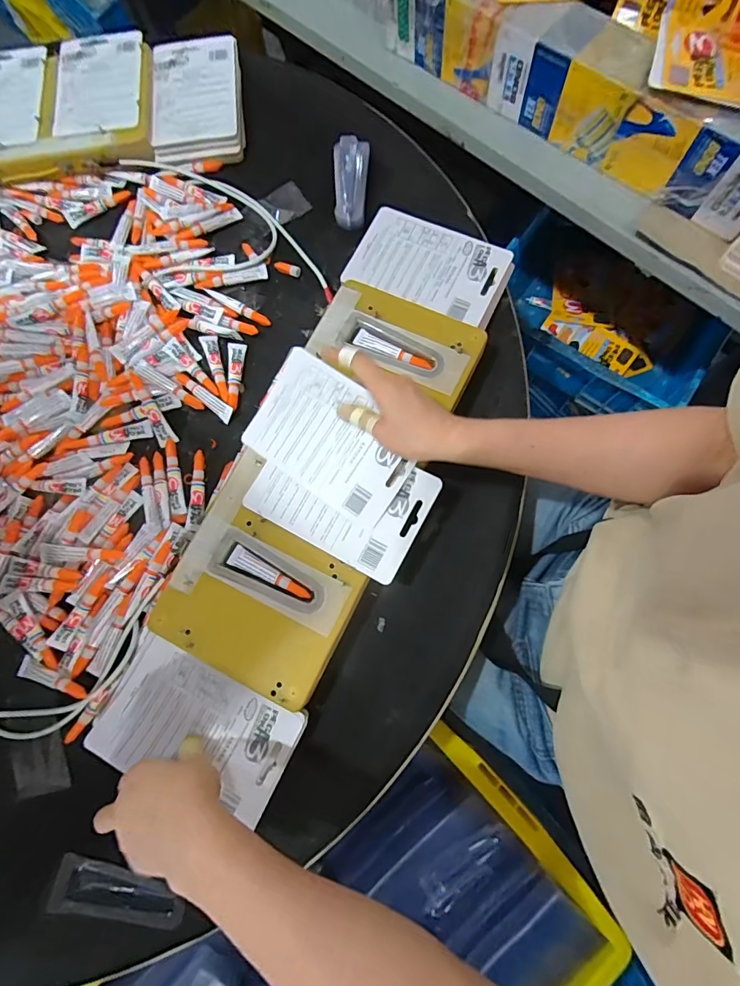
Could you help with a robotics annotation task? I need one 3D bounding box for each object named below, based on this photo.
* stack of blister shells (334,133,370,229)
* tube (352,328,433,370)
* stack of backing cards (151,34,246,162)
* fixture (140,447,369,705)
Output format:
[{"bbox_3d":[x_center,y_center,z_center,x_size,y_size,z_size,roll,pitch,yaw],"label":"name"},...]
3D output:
[{"bbox_3d":[-0.024,-0.385,0.553,0.044,0.033,0.112,1,77,2],"label":"stack of blister shells"},{"bbox_3d":[0.024,-0.151,0.475,0.090,0.012,0.017,28,81,10],"label":"tube"},{"bbox_3d":[-0.232,-0.537,0.602,0.120,0.021,0.197,-6,77,0],"label":"stack of backing cards"},{"bbox_3d":[-0.097,0.081,0.435,0.172,0.035,0.184,26,79,7],"label":"fixture"}]

